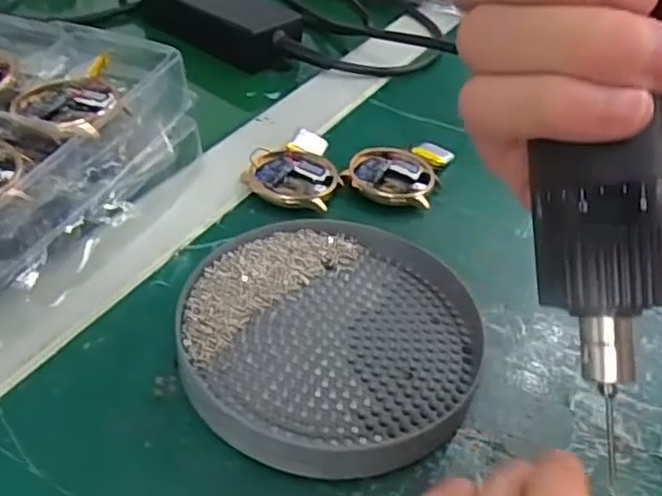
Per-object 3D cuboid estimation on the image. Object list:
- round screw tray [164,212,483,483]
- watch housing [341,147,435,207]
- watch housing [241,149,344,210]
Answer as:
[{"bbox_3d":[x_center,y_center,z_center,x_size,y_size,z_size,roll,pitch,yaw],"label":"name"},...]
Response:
[{"bbox_3d":[0.000,0.032,0.254,0.108,0.017,0.114,4,40,-3],"label":"round screw tray"},{"bbox_3d":[0.032,-0.037,0.349,0.044,0.011,0.045,16,41,12],"label":"watch housing"},{"bbox_3d":[-0.019,-0.035,0.337,0.046,0.009,0.044,17,41,13],"label":"watch housing"}]

